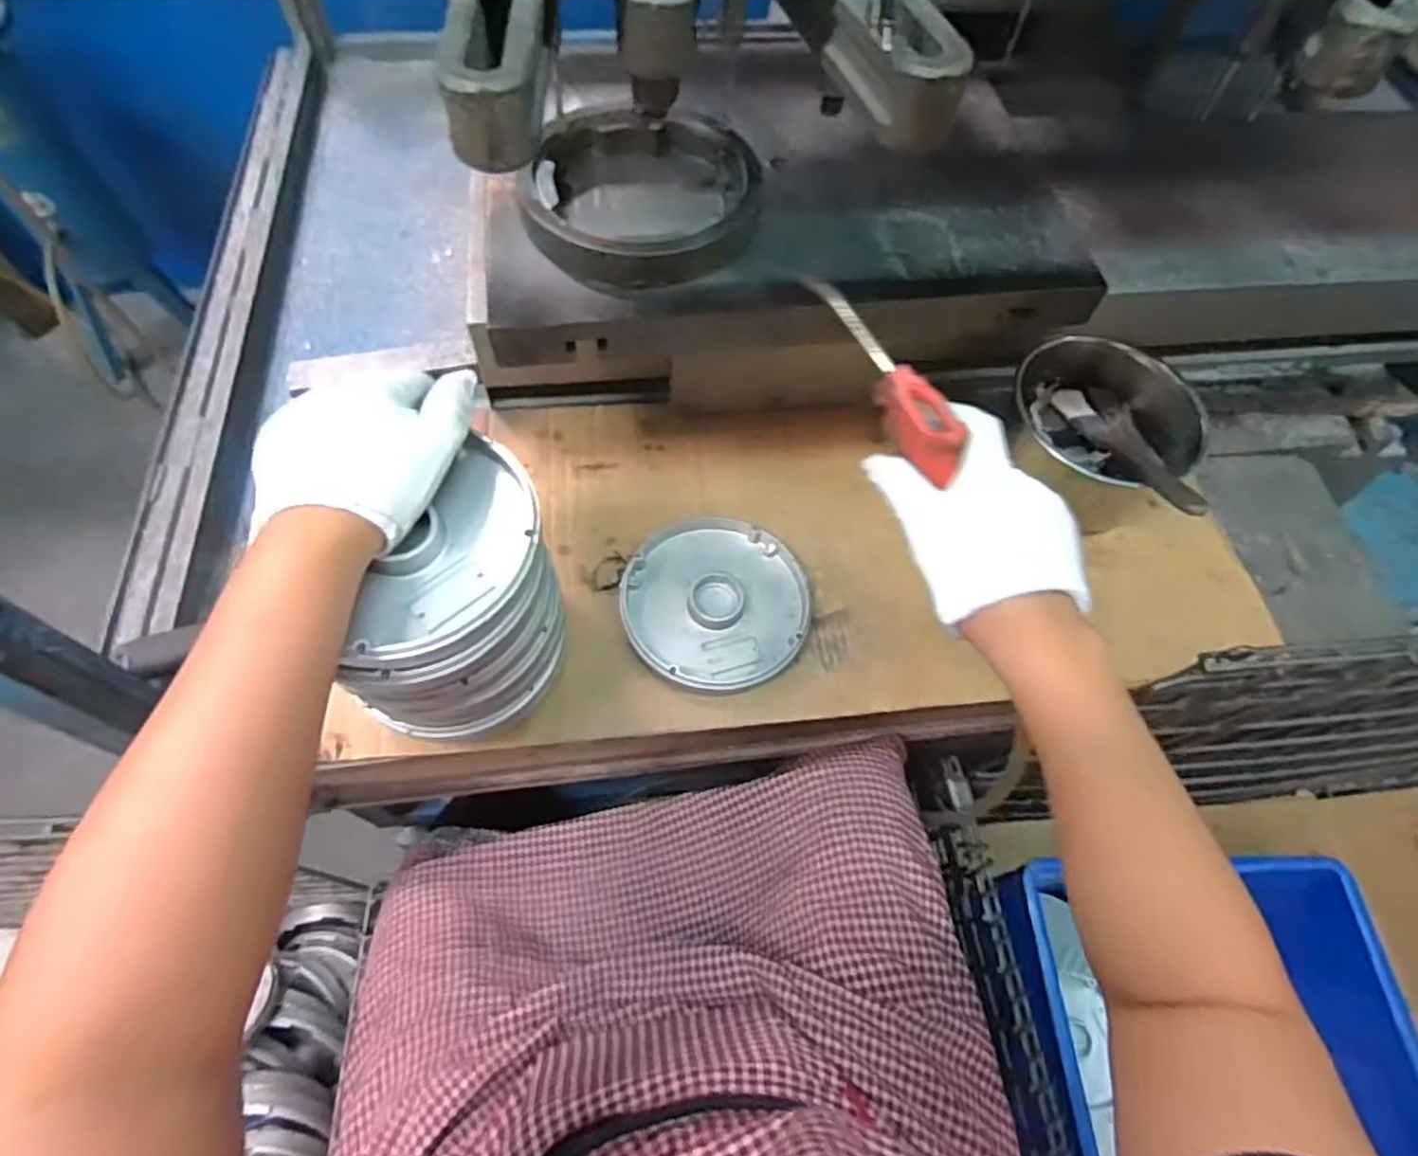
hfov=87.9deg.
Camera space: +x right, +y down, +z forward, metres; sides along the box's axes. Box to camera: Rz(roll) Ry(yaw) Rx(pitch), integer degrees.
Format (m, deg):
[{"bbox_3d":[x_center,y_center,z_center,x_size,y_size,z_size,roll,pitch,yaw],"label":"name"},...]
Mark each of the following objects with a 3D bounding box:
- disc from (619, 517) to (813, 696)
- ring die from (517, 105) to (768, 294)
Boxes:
[{"bbox_3d":[0.005,0.016,0.549,0.135,0.011,0.137,2,62,-3],"label":"disc"},{"bbox_3d":[-0.042,-0.270,0.509,0.154,0.023,0.171,9,62,1],"label":"ring die"}]

